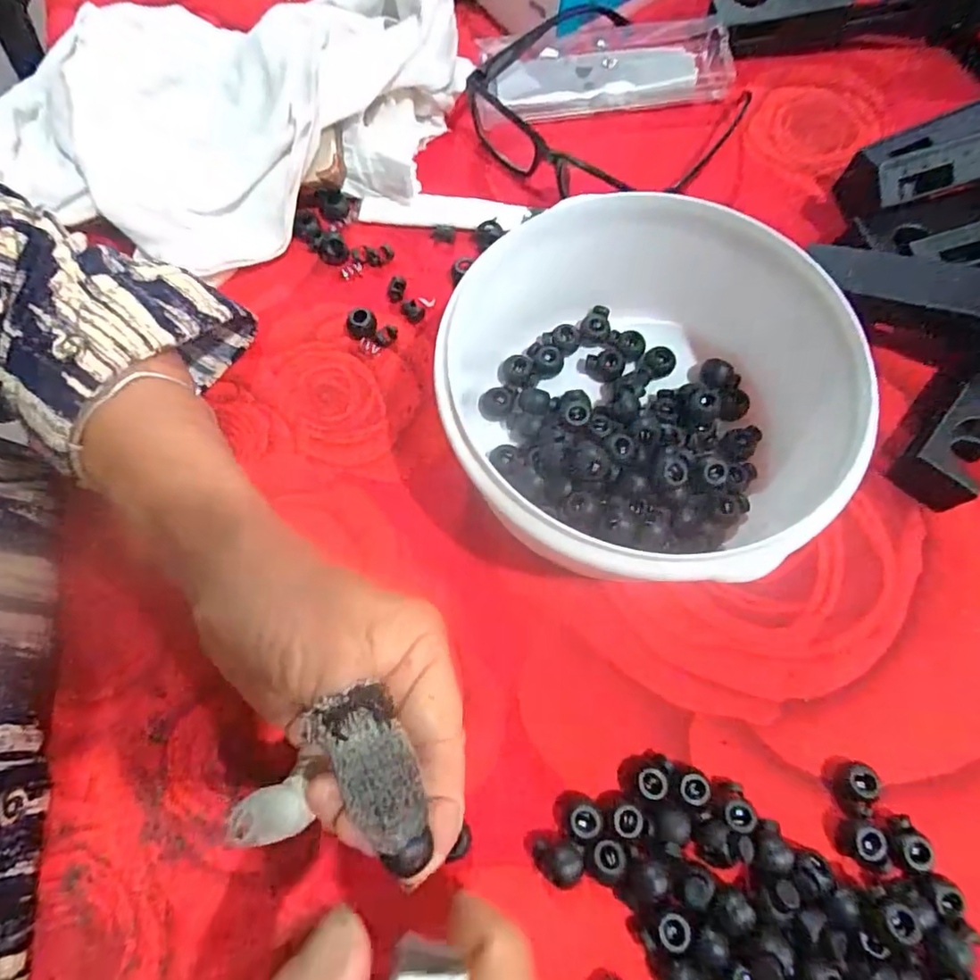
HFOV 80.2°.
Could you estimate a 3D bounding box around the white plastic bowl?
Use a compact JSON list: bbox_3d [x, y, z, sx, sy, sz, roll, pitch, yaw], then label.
[{"bbox_3d":[0.063,-0.036,0.254,0.158,0.077,0.161,1,69,-2],"label":"white plastic bowl"}]

